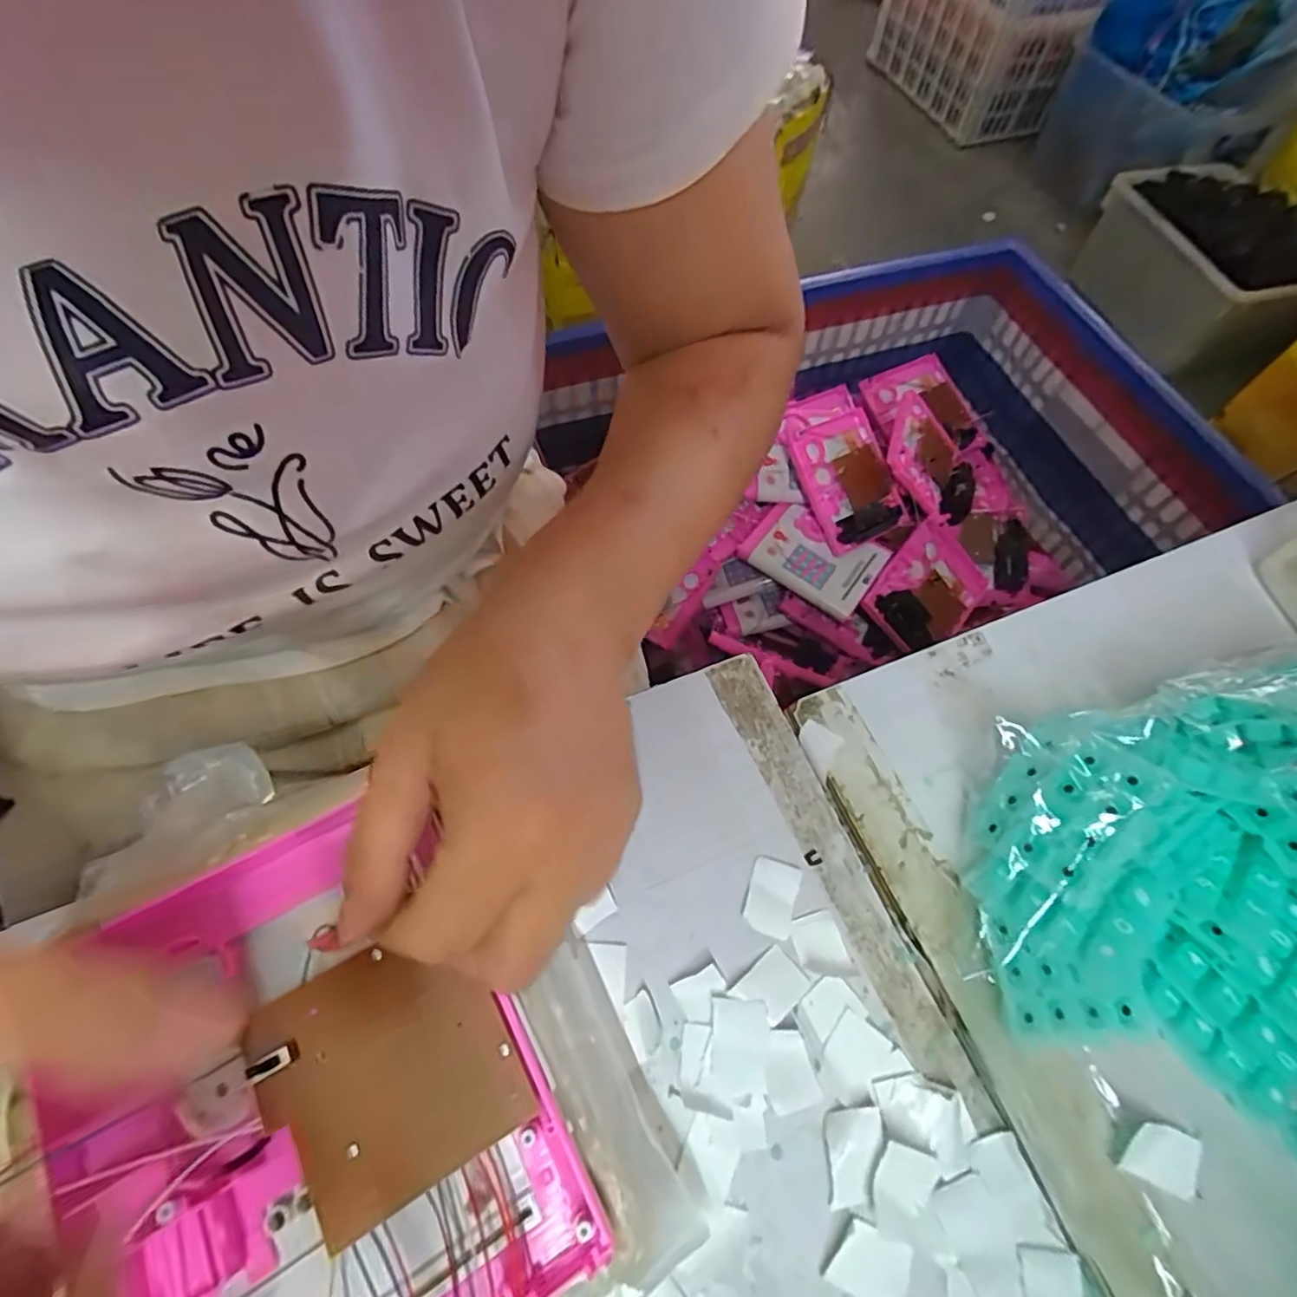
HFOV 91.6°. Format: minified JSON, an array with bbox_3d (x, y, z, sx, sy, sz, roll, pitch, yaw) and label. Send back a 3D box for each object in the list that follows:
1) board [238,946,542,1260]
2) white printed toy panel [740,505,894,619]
[{"bbox_3d":[-0.083,0.135,0.203,0.071,0.006,0.071,-24,69,-19],"label":"board"},{"bbox_3d":[0.208,-0.120,0.794,0.155,0.022,0.111,36,75,10],"label":"white printed toy panel"}]

